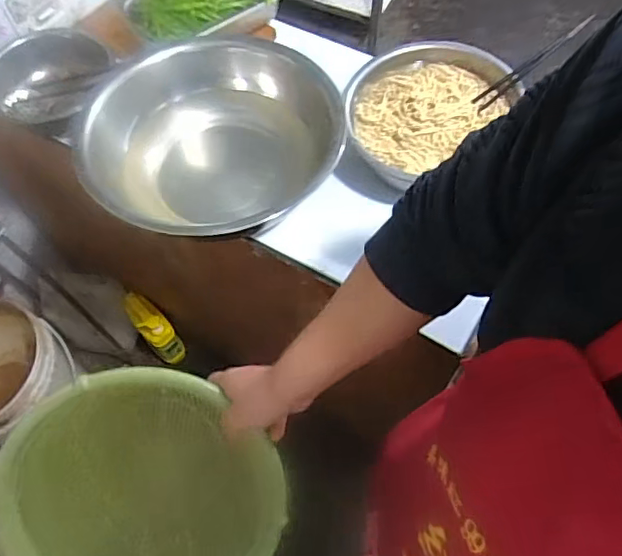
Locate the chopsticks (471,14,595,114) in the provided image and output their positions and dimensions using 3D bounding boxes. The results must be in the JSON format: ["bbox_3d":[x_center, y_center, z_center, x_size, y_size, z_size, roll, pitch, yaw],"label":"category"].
[{"bbox_3d":[0.309,-0.300,0.797,0.197,0.014,0.021,-37,66,1],"label":"chopsticks"}]

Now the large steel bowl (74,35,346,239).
[{"bbox_3d":[-0.143,-0.189,0.807,0.325,0.136,0.319,0,62,1],"label":"large steel bowl"}]

